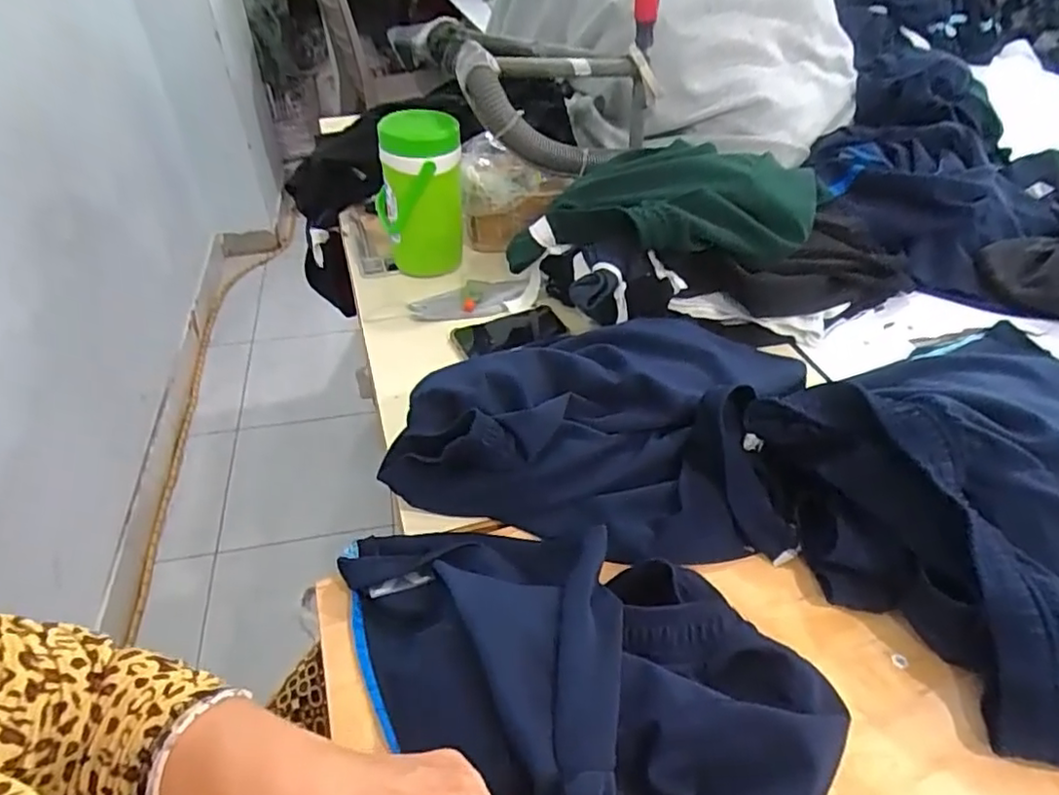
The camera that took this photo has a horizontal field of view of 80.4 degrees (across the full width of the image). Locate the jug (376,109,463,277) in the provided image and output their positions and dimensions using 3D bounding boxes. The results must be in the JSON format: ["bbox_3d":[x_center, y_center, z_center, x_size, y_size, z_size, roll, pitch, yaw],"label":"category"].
[{"bbox_3d":[-0.156,-0.288,0.903,0.122,0.209,0.122,-4,43,-4],"label":"jug"}]

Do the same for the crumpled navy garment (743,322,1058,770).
[{"bbox_3d":[0.506,0.099,0.532,0.555,0.131,0.342,-5,43,-5],"label":"crumpled navy garment"}]

